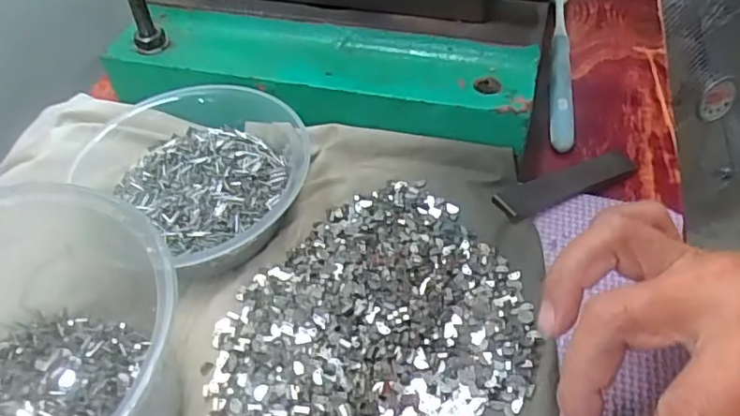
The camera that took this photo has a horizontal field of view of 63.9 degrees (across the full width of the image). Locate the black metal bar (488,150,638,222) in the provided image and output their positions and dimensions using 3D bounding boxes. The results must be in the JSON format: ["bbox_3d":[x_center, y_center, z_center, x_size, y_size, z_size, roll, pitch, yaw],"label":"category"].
[{"bbox_3d":[0.112,-0.015,0.336,0.099,0.010,0.019,-24,51,-18],"label":"black metal bar"}]

